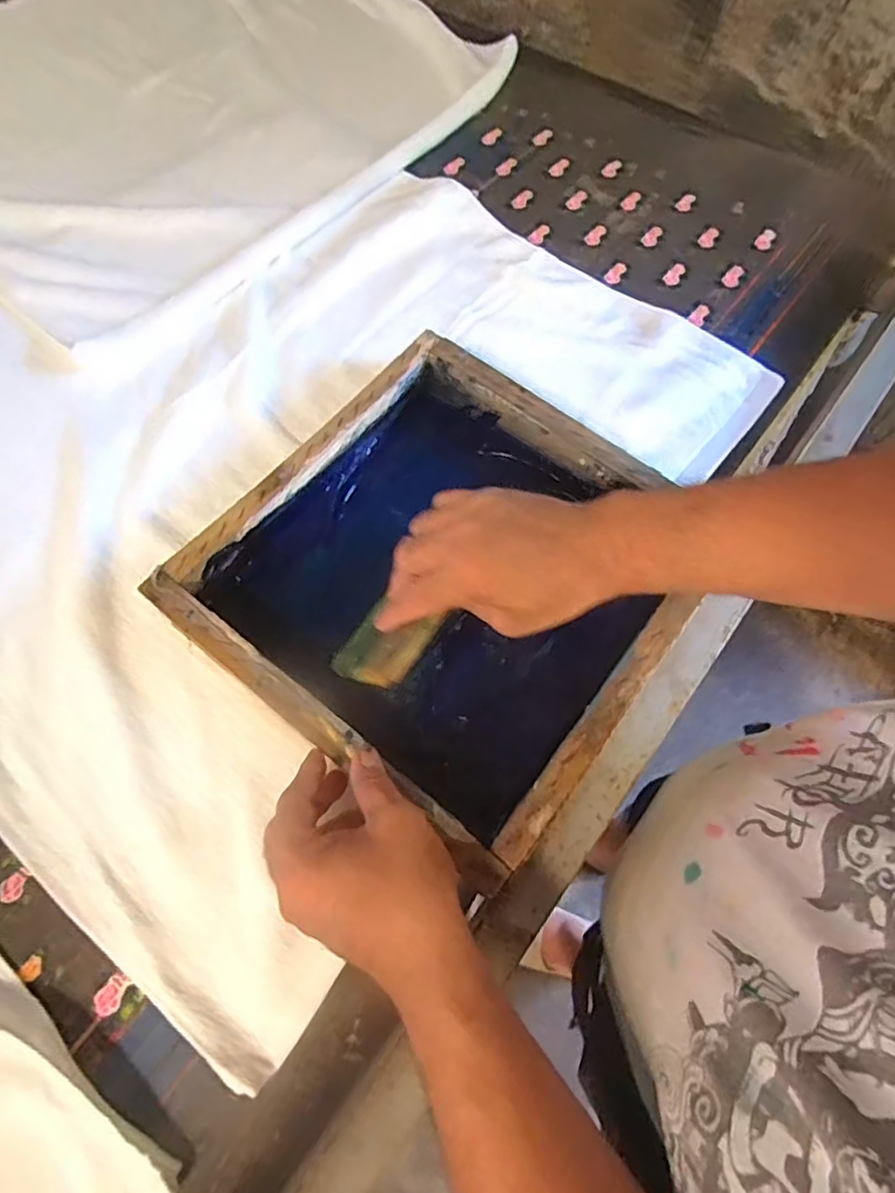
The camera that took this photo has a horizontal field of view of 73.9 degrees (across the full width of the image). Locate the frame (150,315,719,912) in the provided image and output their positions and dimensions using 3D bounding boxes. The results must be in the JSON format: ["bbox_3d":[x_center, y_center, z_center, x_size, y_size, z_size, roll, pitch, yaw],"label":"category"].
[{"bbox_3d":[0.004,-0.022,0.468,0.324,0.067,0.323,36,71,16],"label":"frame"}]

